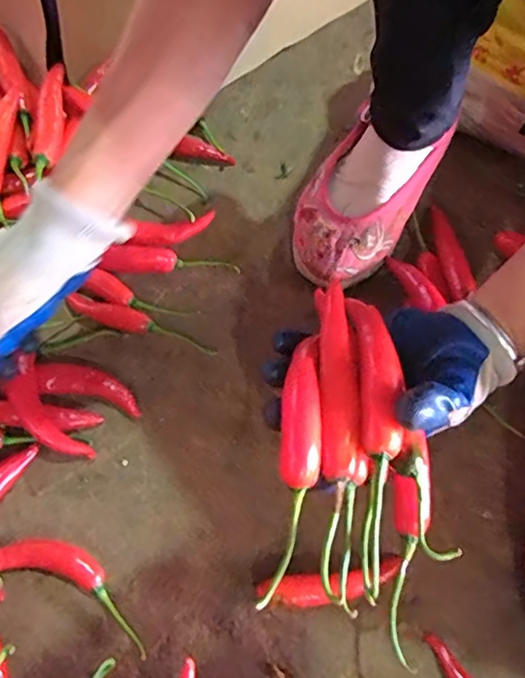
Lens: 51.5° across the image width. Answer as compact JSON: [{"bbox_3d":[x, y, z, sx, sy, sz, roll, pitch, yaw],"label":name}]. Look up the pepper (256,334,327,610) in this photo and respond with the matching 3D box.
[{"bbox_3d":[0.020,0.063,0.286,0.023,0.019,0.139,7,70,3],"label":"pepper"}]

